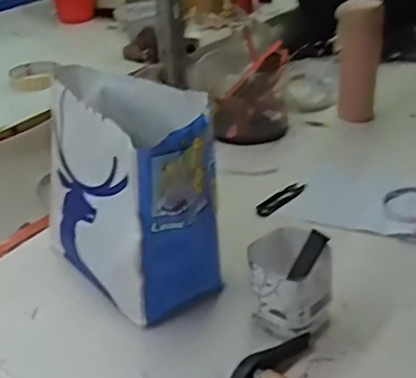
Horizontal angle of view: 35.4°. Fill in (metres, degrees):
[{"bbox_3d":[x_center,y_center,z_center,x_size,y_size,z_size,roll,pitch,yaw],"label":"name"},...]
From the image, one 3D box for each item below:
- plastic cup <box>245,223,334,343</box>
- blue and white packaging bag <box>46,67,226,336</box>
[{"bbox_3d":[0.084,0.095,0.662,0.079,0.100,0.080,-2,31,1],"label":"plastic cup"},{"bbox_3d":[-0.087,0.001,0.736,0.140,0.215,0.237,-23,36,-30],"label":"blue and white packaging bag"}]

